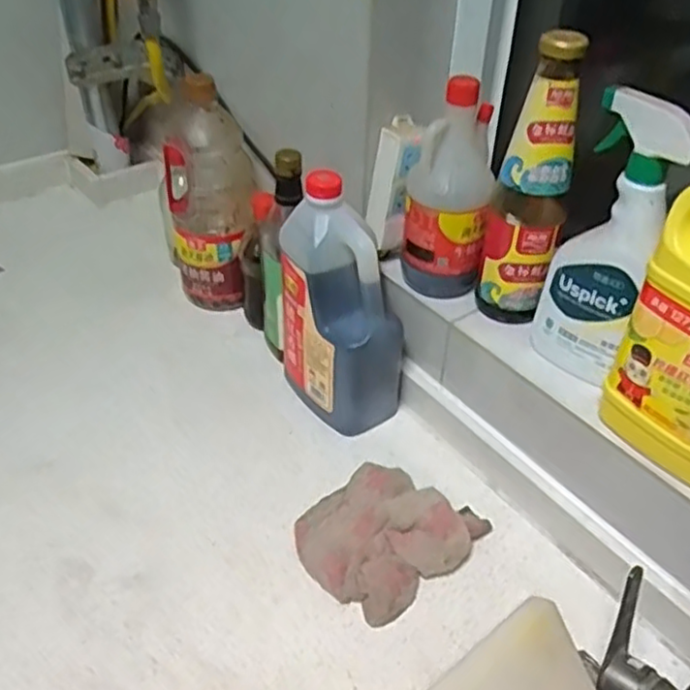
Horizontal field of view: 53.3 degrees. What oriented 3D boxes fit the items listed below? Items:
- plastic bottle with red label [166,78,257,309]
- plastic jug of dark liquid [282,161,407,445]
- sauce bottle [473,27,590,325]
[{"bbox_3d":[-0.173,-0.180,0.880,0.115,0.269,0.127,-9,43,-11],"label":"plastic bottle with red label"},{"bbox_3d":[-0.010,-0.039,0.727,0.093,0.260,0.138,-26,48,-27],"label":"plastic jug of dark liquid"},{"bbox_3d":[0.170,-0.137,0.632,0.064,0.265,0.064,11,40,11],"label":"sauce bottle"}]

